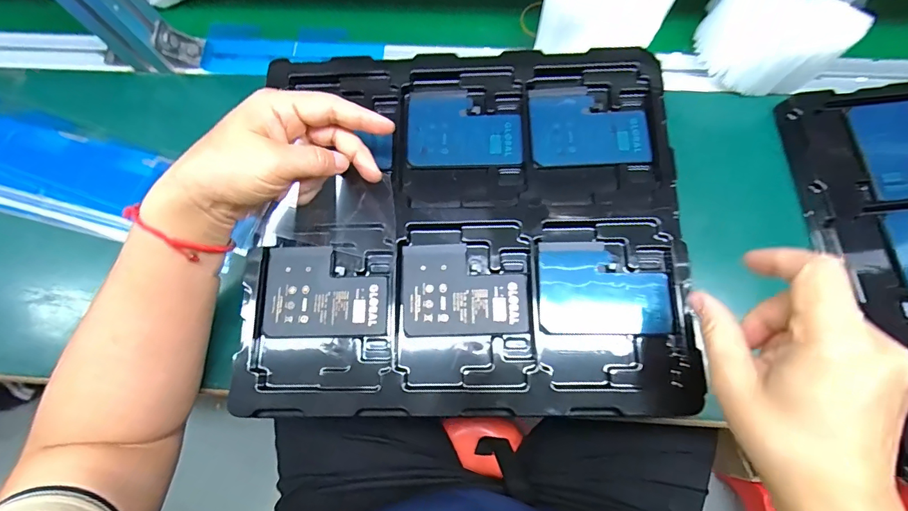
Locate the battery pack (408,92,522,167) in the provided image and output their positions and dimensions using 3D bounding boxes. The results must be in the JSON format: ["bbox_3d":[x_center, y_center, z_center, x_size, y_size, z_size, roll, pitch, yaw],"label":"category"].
[{"bbox_3d":[0.009,-0.102,0.343,0.088,0.006,0.064,0,75,1],"label":"battery pack"}]

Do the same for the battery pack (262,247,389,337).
[{"bbox_3d":[-0.093,0.026,0.317,0.089,0.006,0.064,0,75,1],"label":"battery pack"}]

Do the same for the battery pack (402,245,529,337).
[{"bbox_3d":[0.008,0.024,0.312,0.089,0.004,0.065,-1,74,1],"label":"battery pack"}]

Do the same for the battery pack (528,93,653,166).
[{"bbox_3d":[0.105,-0.099,0.338,0.089,0.005,0.060,-1,74,1],"label":"battery pack"}]

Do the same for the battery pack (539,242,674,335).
[{"bbox_3d":[0.108,0.023,0.310,0.090,0.005,0.065,0,75,2],"label":"battery pack"}]

